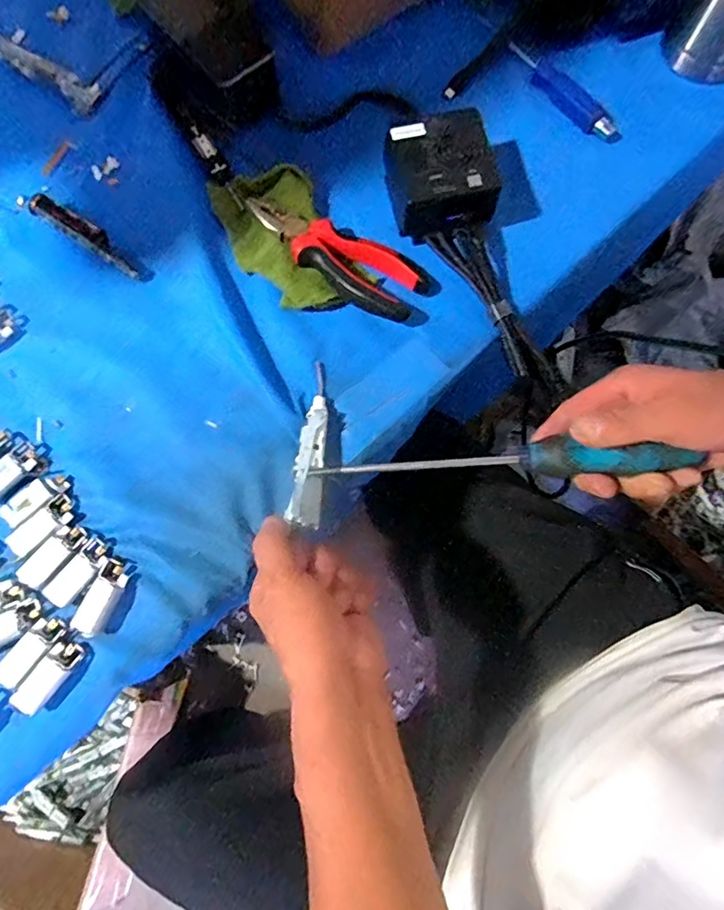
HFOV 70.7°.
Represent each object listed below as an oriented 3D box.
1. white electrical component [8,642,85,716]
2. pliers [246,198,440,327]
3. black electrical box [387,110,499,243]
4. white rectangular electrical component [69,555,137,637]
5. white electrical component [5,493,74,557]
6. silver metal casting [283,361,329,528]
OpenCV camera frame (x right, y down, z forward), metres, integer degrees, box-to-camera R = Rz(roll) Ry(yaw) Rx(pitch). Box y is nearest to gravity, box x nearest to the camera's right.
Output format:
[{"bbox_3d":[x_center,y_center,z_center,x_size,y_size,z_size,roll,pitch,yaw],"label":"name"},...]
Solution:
[{"bbox_3d":[-0.204,0.144,0.332,0.019,0.008,0.047,34,78,8],"label":"white electrical component"},{"bbox_3d":[-0.016,-0.156,0.399,0.156,0.021,0.058,33,78,8],"label":"pliers"},{"bbox_3d":[0.059,-0.218,0.401,0.076,0.045,0.078,-10,76,-2],"label":"black electrical box"},{"bbox_3d":[-0.173,0.094,0.342,0.019,0.010,0.050,17,60,4],"label":"white rectangular electrical component"},{"bbox_3d":[-0.223,0.049,0.356,0.019,0.007,0.046,42,79,10],"label":"white electrical component"},{"bbox_3d":[-0.035,-0.010,0.366,0.021,0.013,0.122,6,72,1],"label":"silver metal casting"}]

